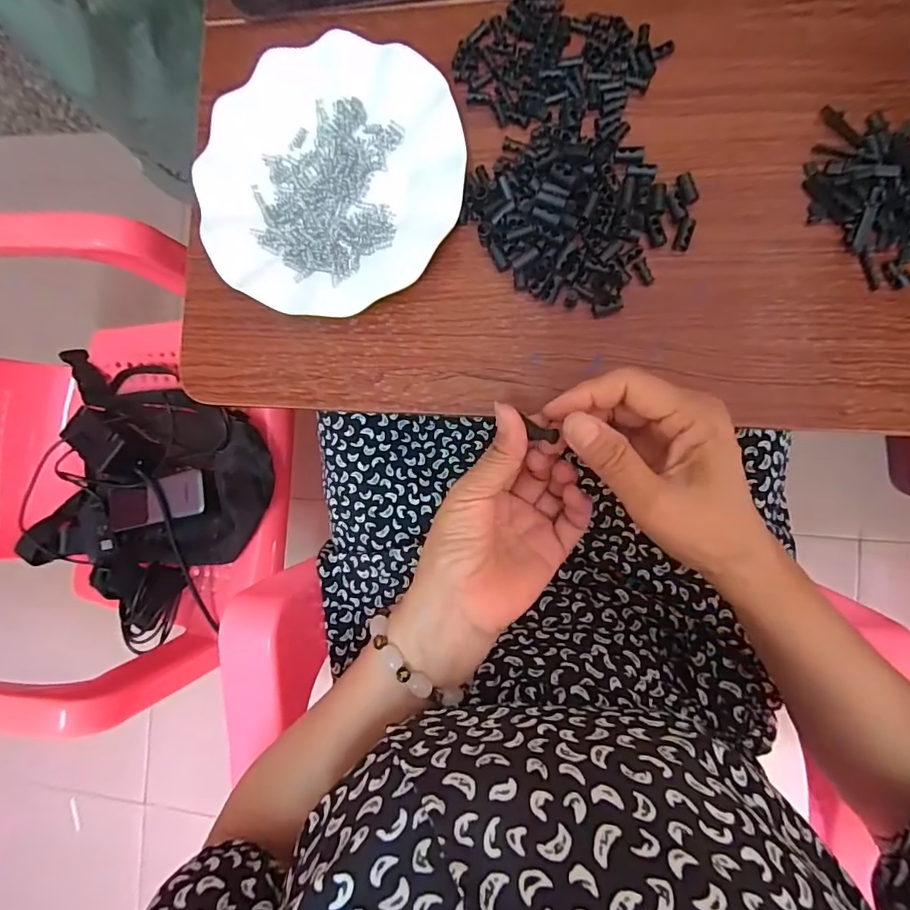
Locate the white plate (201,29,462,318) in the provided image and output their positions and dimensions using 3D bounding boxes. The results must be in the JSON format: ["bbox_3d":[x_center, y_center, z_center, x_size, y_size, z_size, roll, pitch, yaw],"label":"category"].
[{"bbox_3d":[-0.087,-0.187,0.346,0.179,0.021,0.177,0,89,9],"label":"white plate"}]

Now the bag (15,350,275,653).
[{"bbox_3d":[-0.388,0.045,0.615,0.314,0.092,0.287,25,93,9],"label":"bag"}]

